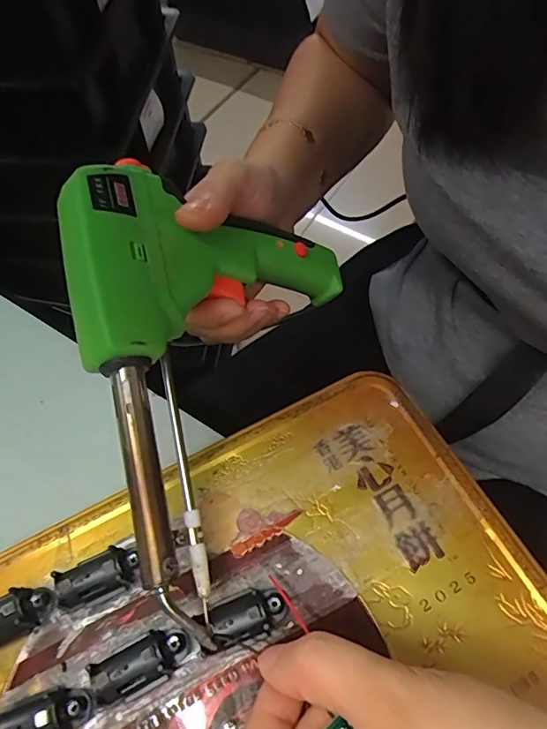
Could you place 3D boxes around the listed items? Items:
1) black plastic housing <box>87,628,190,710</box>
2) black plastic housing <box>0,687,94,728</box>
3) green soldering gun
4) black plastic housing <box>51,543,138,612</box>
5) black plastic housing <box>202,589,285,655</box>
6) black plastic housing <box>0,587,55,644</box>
[{"bbox_3d":[-0.048,0.109,0.183,0.034,0.014,0.017,-27,60,-10],"label":"black plastic housing"},{"bbox_3d":[-0.083,0.127,0.177,0.034,0.015,0.017,-21,59,-6],"label":"black plastic housing"},{"bbox_3d":[-0.046,-0.013,0.214,0.032,0.126,0.188,-21,36,46],"label":"green soldering gun"},{"bbox_3d":[-0.070,0.085,0.201,0.032,0.013,0.015,-24,60,-8],"label":"black plastic housing"},{"bbox_3d":[-0.011,0.094,0.187,0.030,0.015,0.017,-17,59,-4],"label":"black plastic housing"},{"bbox_3d":[-0.106,0.099,0.197,0.035,0.013,0.017,-25,60,-9],"label":"black plastic housing"}]

